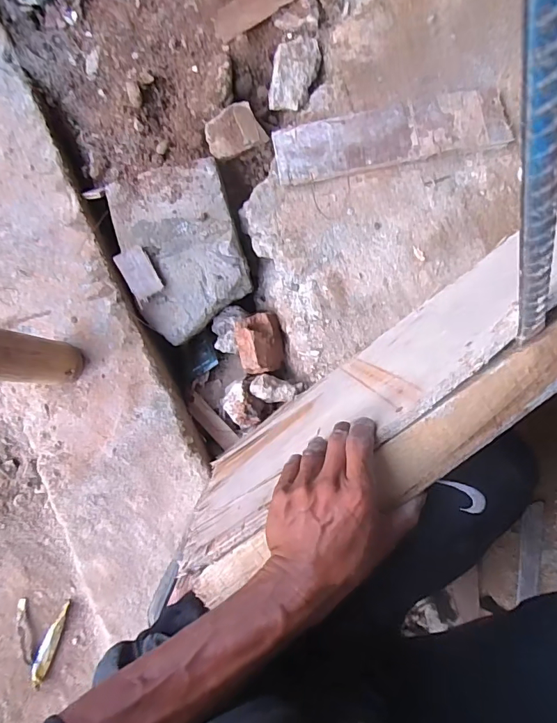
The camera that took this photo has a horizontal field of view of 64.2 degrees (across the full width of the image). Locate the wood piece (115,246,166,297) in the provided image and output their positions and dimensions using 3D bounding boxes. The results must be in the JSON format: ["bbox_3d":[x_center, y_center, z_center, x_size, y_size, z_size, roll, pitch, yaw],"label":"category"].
[{"bbox_3d":[-0.235,-0.150,0.745,0.050,0.010,0.090,-31,83,0],"label":"wood piece"}]

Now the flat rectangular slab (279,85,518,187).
[{"bbox_3d":[0.188,-0.381,0.748,0.384,0.018,0.104,-11,82,3],"label":"flat rectangular slab"}]

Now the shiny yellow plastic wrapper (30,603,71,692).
[{"bbox_3d":[-0.358,0.440,0.693,0.022,0.019,0.126,18,85,5],"label":"shiny yellow plastic wrapper"}]

